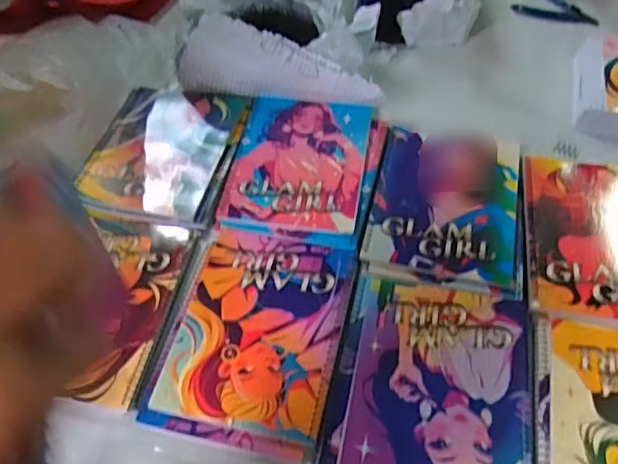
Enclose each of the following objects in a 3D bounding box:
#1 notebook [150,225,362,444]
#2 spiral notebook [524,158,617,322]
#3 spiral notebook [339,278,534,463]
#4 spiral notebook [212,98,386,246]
[{"bbox_3d":[-0.045,0.084,0.531,0.147,0.004,0.192,9,54,10],"label":"notebook"},{"bbox_3d":[0.302,0.001,0.568,0.162,0.007,0.195,7,54,8],"label":"spiral notebook"},{"bbox_3d":[0.112,0.130,0.486,0.147,0.007,0.194,8,54,10],"label":"spiral notebook"},{"bbox_3d":[-0.004,-0.080,0.650,0.163,0.006,0.211,9,54,10],"label":"spiral notebook"}]

